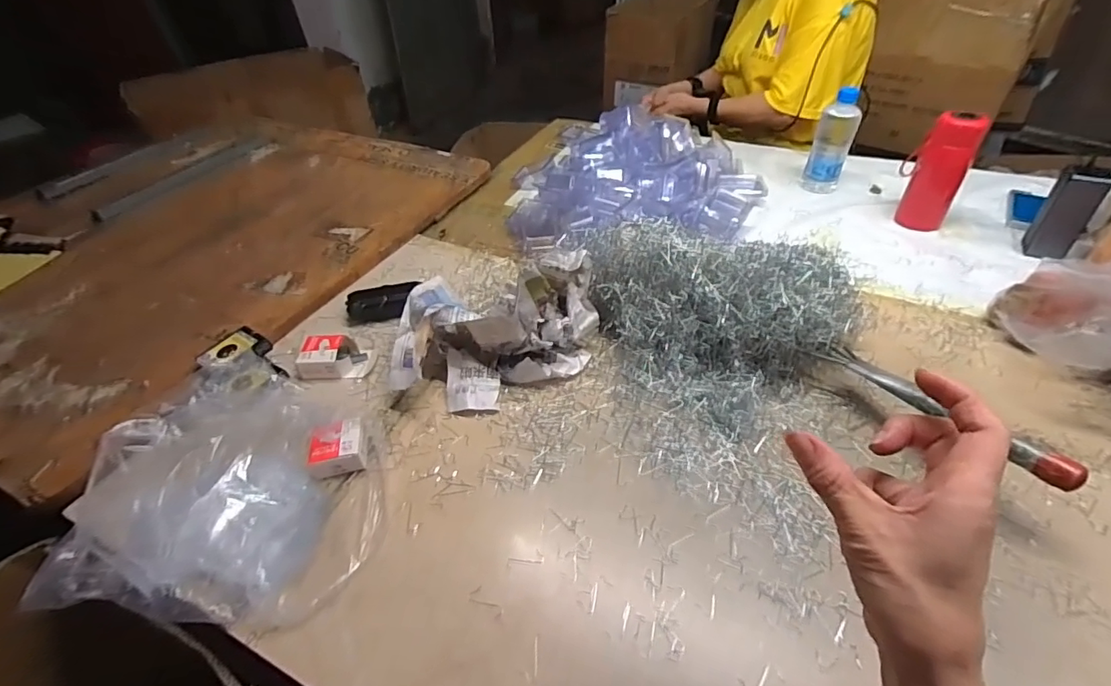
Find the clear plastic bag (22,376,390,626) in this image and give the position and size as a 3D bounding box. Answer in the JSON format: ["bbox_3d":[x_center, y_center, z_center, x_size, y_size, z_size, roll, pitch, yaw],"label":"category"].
[{"bbox_3d":[-0.323,0.134,0.523,0.279,0.067,0.250,2,44,6],"label":"clear plastic bag"}]

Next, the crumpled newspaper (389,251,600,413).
[{"bbox_3d":[-0.076,-0.016,0.639,0.257,0.113,0.162,-4,44,-1],"label":"crumpled newspaper"}]

